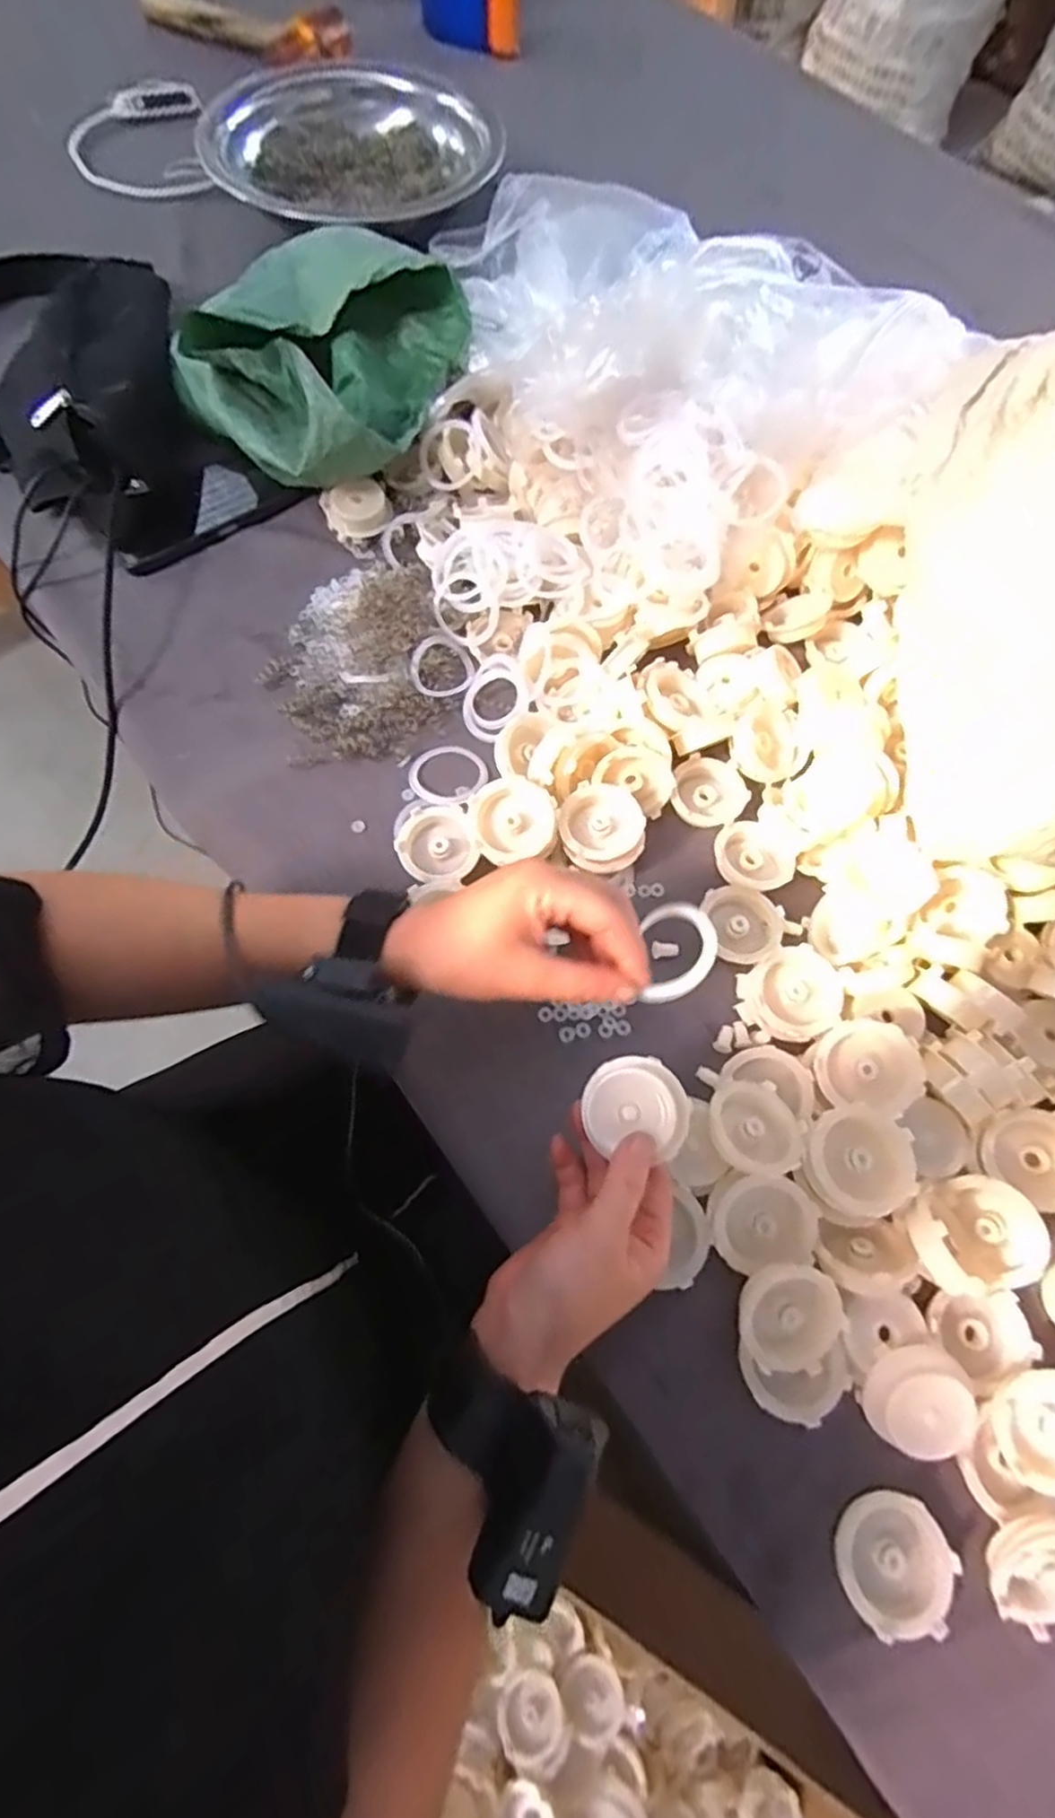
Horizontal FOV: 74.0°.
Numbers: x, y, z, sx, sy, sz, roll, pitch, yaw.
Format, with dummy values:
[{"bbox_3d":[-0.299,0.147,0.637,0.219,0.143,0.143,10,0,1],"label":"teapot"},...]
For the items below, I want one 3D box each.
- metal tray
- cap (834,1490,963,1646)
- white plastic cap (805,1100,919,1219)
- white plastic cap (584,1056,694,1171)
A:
[{"bbox_3d":[-0.187,-0.796,0.739,0.287,0.053,0.280,-23,74,-5],"label":"metal tray"},{"bbox_3d":[0.177,0.318,0.340,0.053,0.024,0.053,1,68,-2],"label":"cap"},{"bbox_3d":[0.181,0.137,0.378,0.056,0.017,0.056,-3,61,5],"label":"white plastic cap"},{"bbox_3d":[0.058,0.104,0.364,0.049,0.016,0.052,-29,67,9],"label":"white plastic cap"}]

